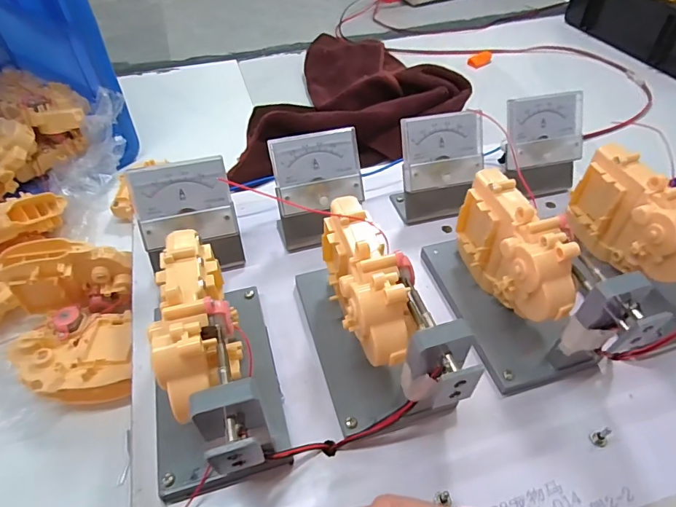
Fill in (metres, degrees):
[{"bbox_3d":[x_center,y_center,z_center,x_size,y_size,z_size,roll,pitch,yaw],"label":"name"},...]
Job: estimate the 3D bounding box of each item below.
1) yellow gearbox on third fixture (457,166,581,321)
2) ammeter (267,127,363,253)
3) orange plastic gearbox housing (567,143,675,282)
[{"bbox_3d":[0.111,0.002,0.280,0.033,0.078,0.097,-8,48,-7],"label":"yellow gearbox on third fixture"},{"bbox_3d":[-0.014,-0.047,0.333,0.067,0.071,0.042,-16,49,-13],"label":"ammeter"},{"bbox_3d":[0.198,-0.021,0.296,0.027,0.068,0.095,-14,49,-12],"label":"orange plastic gearbox housing"}]

